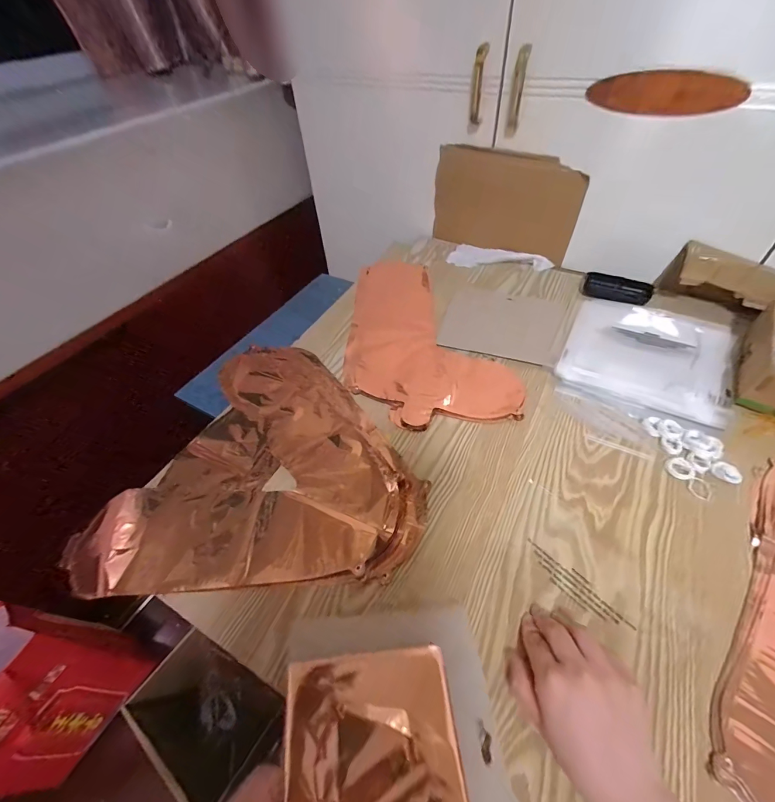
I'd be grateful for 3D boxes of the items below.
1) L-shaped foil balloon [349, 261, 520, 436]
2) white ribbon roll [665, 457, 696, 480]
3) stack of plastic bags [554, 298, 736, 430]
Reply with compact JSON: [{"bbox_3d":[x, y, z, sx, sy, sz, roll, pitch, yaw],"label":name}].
[{"bbox_3d":[0.052,-0.129,0.638,0.240,0.005,0.419,-6,49,-2],"label":"L-shaped foil balloon"},{"bbox_3d":[0.344,0.078,0.437,0.030,0.004,0.028,-1,49,2],"label":"white ribbon roll"},{"bbox_3d":[0.394,-0.078,0.563,0.217,0.017,0.222,23,54,21],"label":"stack of plastic bags"}]

